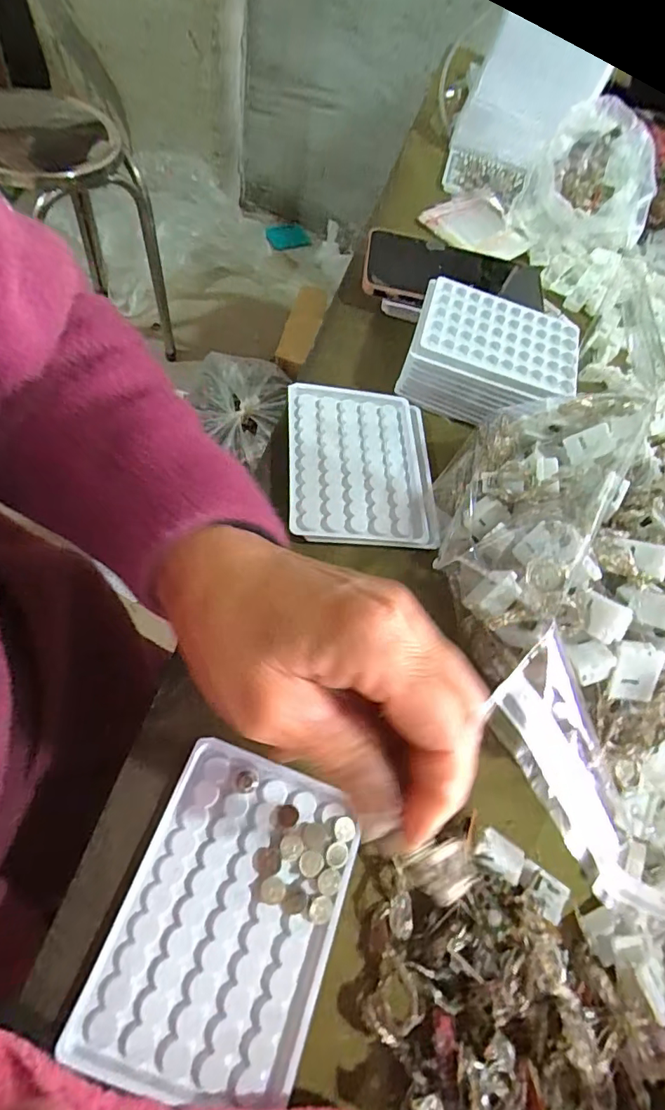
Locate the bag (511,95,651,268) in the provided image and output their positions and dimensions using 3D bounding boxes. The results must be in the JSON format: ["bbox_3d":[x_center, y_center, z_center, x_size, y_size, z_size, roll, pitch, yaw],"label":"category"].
[{"bbox_3d":[0.255,-0.373,0.522,0.116,0.101,0.146,22,61,1],"label":"bag"}]

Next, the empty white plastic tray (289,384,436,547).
[{"bbox_3d":[0.021,-0.068,0.372,0.103,0.022,0.136,0,59,-4],"label":"empty white plastic tray"}]

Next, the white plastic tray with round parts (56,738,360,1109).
[{"bbox_3d":[-0.046,0.164,0.236,0.093,0.012,0.128,21,61,1],"label":"white plastic tray with round parts"}]

